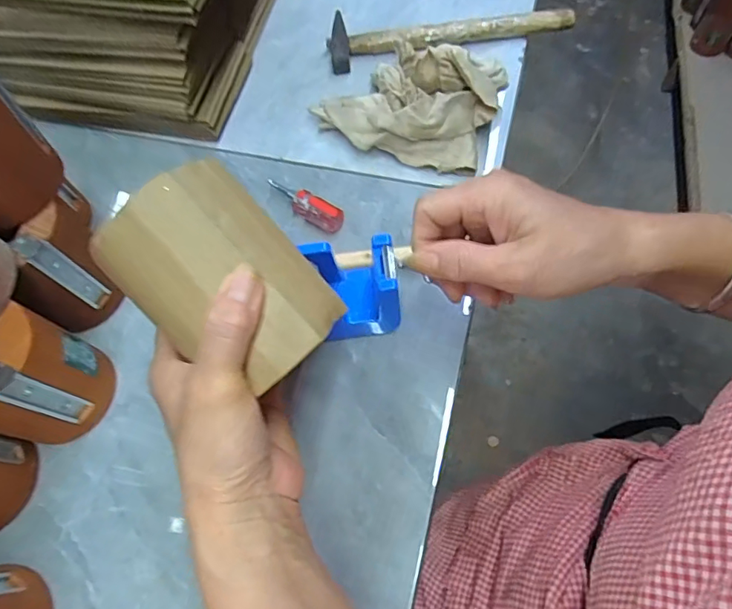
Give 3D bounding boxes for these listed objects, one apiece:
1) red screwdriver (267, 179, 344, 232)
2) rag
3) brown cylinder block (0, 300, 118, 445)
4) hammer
[{"bbox_3d":[-0.054,-0.090,0.441,0.078,0.023,0.021,31,71,16],"label":"red screwdriver"},{"bbox_3d":[0.036,-0.184,0.454,0.158,0.060,0.094,16,68,11],"label":"rag"},{"bbox_3d":[-0.235,0.052,0.347,0.075,0.098,0.077,11,67,9],"label":"brown cylinder block"},{"bbox_3d":[0.083,-0.282,0.513,0.244,0.028,0.060,-8,65,0],"label":"hammer"}]

